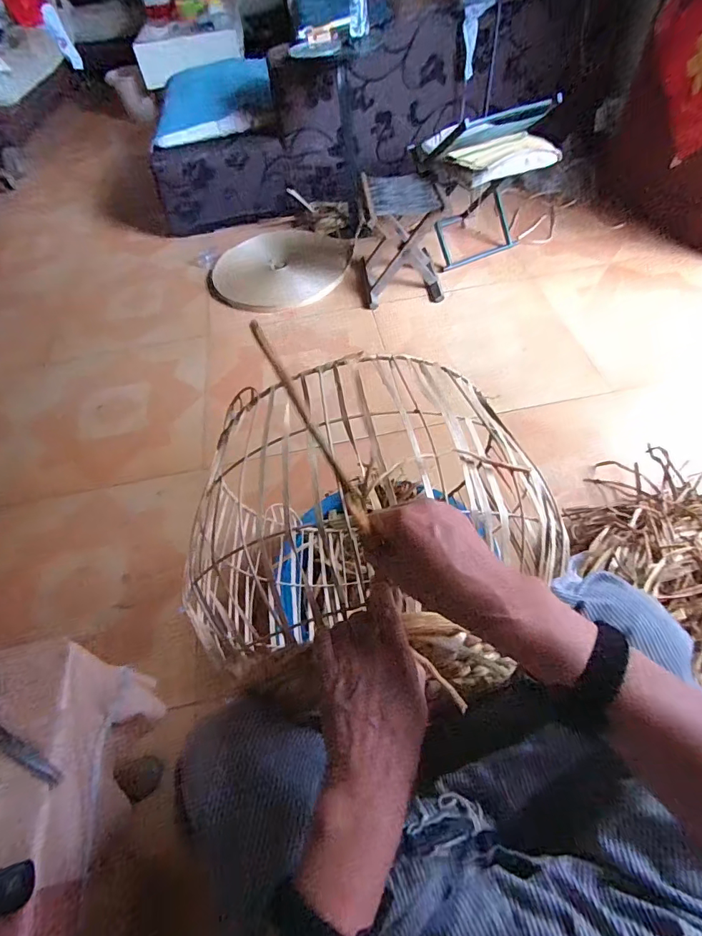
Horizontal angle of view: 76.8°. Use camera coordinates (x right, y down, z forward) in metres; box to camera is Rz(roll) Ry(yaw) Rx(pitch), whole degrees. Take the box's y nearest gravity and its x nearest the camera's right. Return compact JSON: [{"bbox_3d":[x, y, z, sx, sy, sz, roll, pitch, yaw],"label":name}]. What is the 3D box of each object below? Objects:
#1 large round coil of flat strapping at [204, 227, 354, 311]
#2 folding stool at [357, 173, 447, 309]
[{"bbox_3d":[-0.273,-0.768,1.723,0.545,0.050,0.440,-4,55,3],"label":"large round coil of flat strapping"},{"bbox_3d":[0.171,-0.792,1.524,0.274,0.320,0.331,-4,55,2],"label":"folding stool"}]

